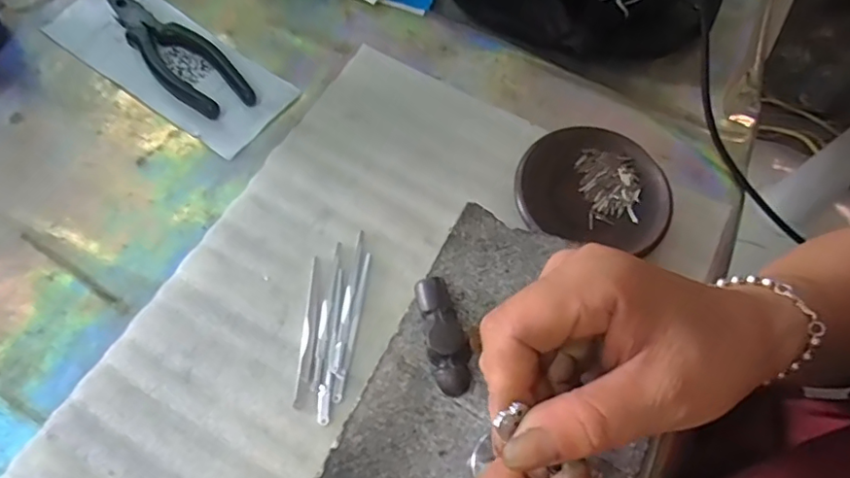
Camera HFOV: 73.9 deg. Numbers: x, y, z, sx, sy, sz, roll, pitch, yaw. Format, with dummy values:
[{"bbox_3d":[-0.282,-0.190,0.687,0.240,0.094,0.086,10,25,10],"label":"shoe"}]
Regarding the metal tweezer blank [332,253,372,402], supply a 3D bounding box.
[{"bbox_3d":[-0.046,0.056,0.375,0.006,0.004,0.101,10,64,2],"label":"metal tweezer blank"}]

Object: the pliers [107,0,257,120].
[{"bbox_3d":[-0.205,-0.153,0.458,0.162,0.014,0.050,42,69,16],"label":"pliers"}]

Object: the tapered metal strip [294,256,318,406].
[{"bbox_3d":[-0.078,0.058,0.371,0.005,0.004,0.101,2,64,-2],"label":"tapered metal strip"}]

